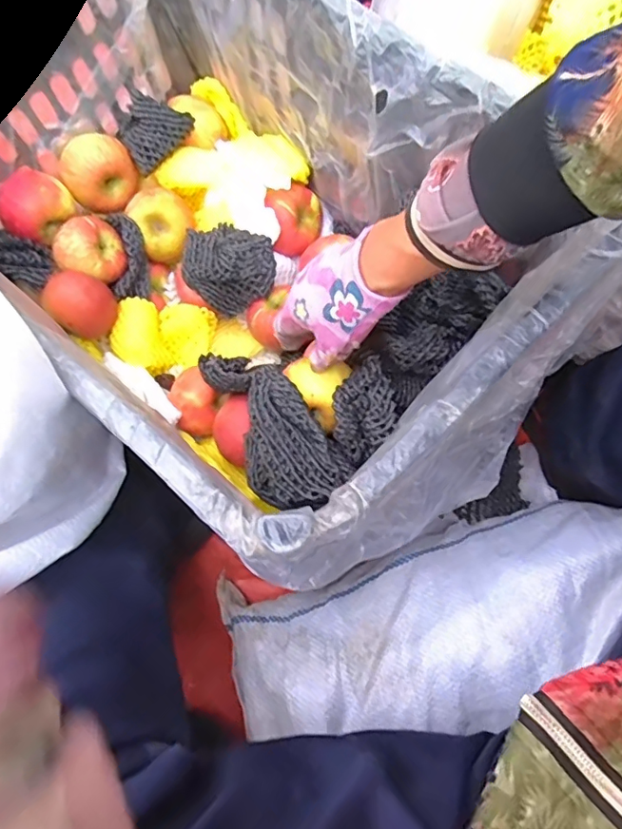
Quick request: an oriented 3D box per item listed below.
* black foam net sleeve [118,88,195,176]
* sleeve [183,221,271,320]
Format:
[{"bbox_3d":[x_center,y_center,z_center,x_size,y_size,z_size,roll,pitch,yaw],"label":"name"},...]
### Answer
[{"bbox_3d":[-0.158,-0.287,0.545,0.048,0.049,0.068,42,78,13],"label":"black foam net sleeve"},{"bbox_3d":[-0.083,-0.150,0.540,0.088,0.048,0.078,-12,72,-3],"label":"sleeve"}]

